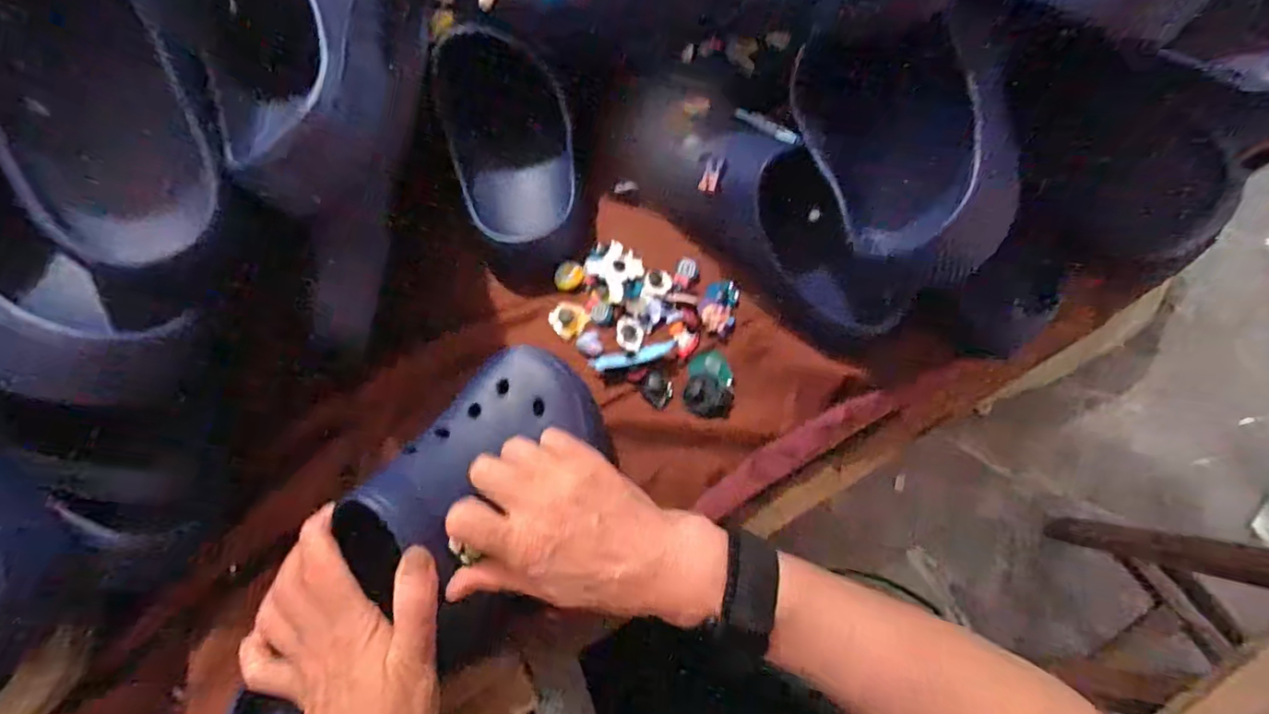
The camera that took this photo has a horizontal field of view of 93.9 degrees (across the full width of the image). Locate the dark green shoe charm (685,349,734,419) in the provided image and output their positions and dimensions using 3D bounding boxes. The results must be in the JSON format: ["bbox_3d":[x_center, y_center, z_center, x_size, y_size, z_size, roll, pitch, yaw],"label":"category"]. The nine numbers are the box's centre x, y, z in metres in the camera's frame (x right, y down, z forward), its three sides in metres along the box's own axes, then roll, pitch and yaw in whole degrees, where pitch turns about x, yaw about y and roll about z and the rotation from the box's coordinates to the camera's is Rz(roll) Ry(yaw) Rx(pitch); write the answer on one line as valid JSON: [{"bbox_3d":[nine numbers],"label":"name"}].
[{"bbox_3d":[0.056,0.019,0.441,0.034,0.007,0.050,2,67,3],"label":"dark green shoe charm"}]

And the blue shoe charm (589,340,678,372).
[{"bbox_3d":[0.000,-0.001,0.445,0.066,0.009,0.013,-14,67,-4],"label":"blue shoe charm"}]

